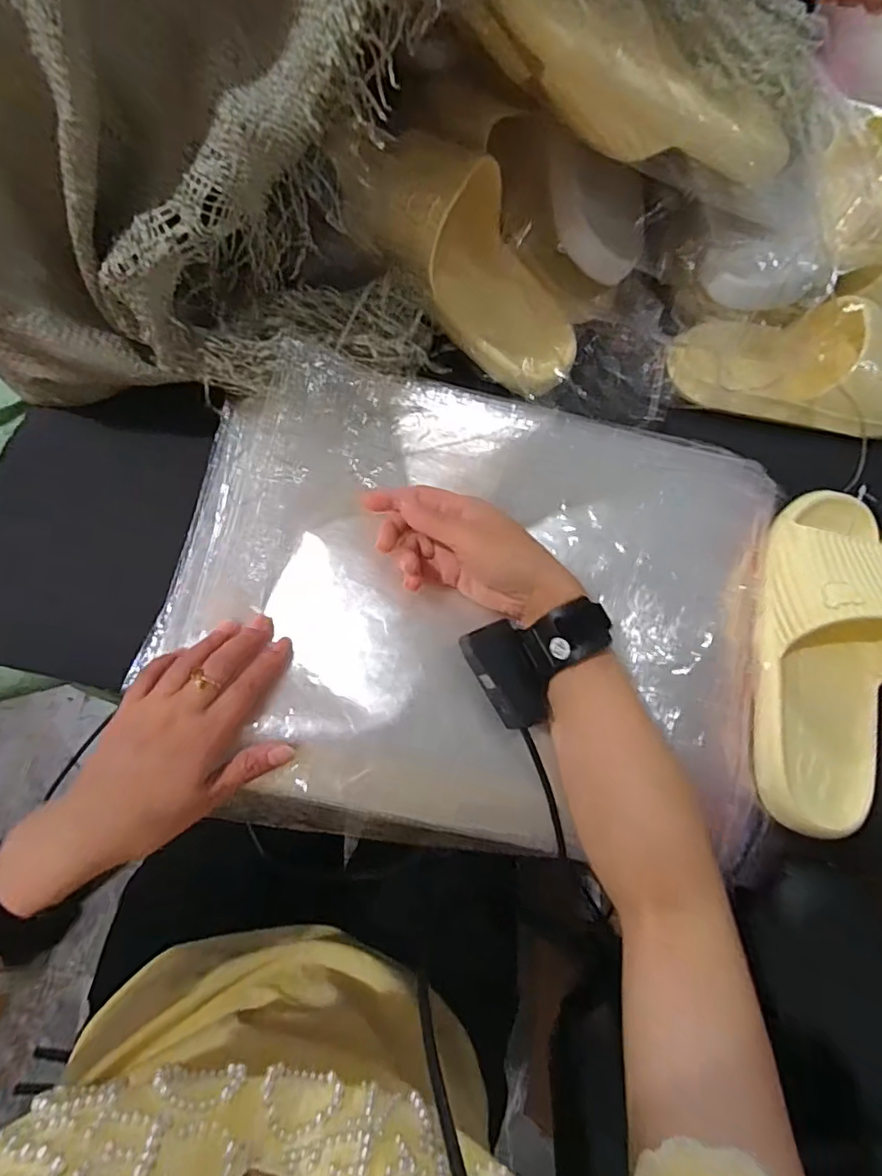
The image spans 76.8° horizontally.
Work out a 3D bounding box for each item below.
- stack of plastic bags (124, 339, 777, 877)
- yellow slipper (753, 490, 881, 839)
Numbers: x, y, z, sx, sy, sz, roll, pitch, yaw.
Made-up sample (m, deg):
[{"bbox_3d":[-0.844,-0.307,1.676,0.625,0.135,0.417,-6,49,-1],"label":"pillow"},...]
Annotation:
[{"bbox_3d":[0.023,0.012,0.378,0.400,0.041,0.302,8,81,-1],"label":"stack of plastic bags"},{"bbox_3d":[0.280,0.043,0.395,0.108,0.062,0.250,16,73,-1],"label":"yellow slipper"}]

